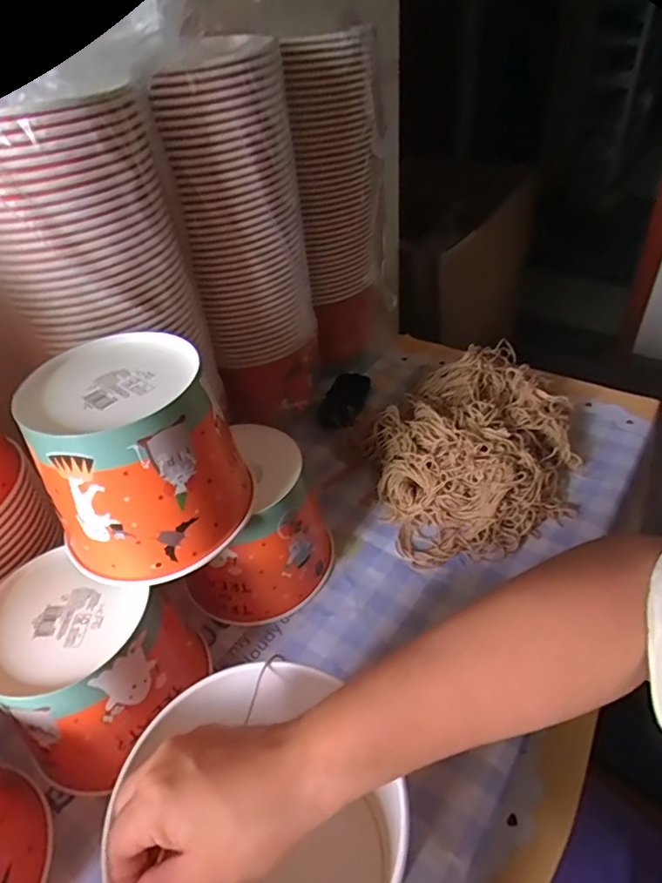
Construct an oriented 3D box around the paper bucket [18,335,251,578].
[{"bbox_3d":[-0.148,0.010,0.421,0.142,0.130,0.140,-24,45,-19],"label":"paper bucket"}]

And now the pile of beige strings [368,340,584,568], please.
[{"bbox_3d":[0.170,-0.003,0.641,0.266,0.066,0.275,-12,42,-7],"label":"pile of beige strings"}]

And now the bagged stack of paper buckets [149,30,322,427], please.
[{"bbox_3d":[-0.081,-0.194,0.586,0.120,0.375,0.129,-7,42,-1],"label":"bagged stack of paper buckets"}]

